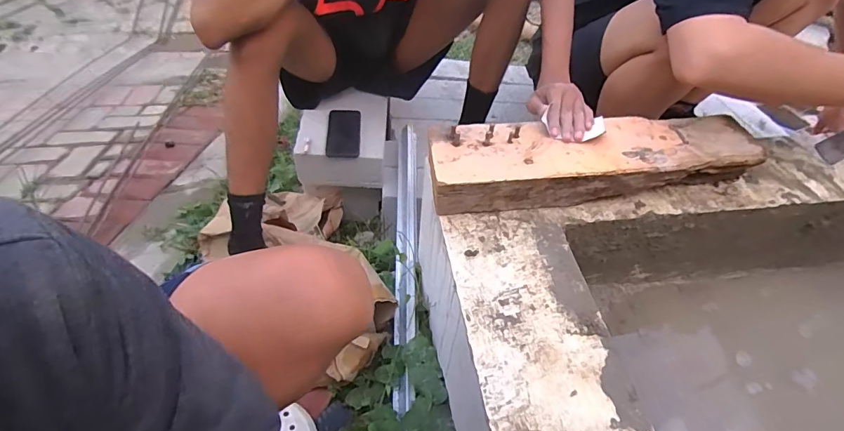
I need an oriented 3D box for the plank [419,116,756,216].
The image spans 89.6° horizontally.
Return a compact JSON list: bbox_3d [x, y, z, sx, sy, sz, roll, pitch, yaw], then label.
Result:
[{"bbox_3d":[0.240,-0.080,0.607,0.474,0.061,0.116,-5,51,-8],"label":"plank"}]

